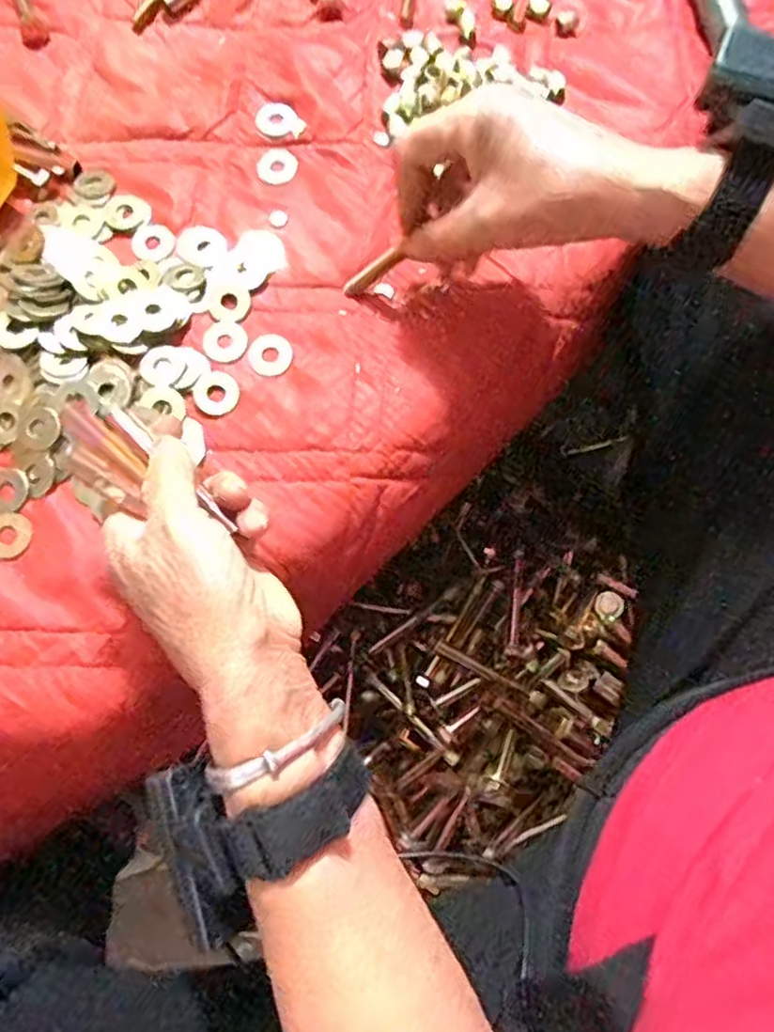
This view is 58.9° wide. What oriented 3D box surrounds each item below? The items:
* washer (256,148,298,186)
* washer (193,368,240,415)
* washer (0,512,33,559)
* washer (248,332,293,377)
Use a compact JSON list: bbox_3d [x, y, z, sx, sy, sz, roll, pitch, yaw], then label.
[{"bbox_3d":[-0.068,-0.218,0.427,0.026,0.004,0.026,0,75,1],"label":"washer"},{"bbox_3d":[-0.096,-0.070,0.383,0.024,0.004,0.026,0,75,1],"label":"washer"},{"bbox_3d":[-0.199,0.010,0.359,0.024,0.004,0.024,0,75,1],"label":"washer"},{"bbox_3d":[-0.067,-0.093,0.392,0.026,0.004,0.025,0,75,1],"label":"washer"}]

